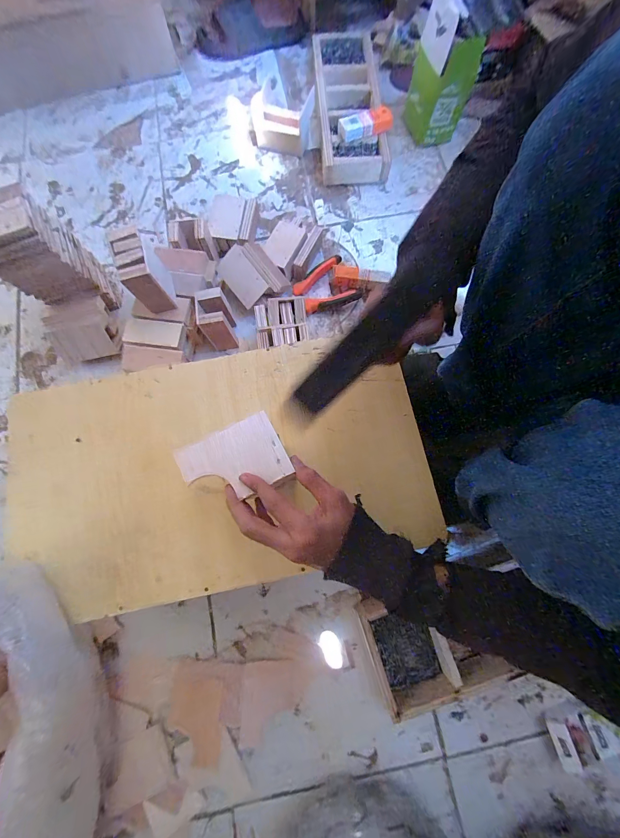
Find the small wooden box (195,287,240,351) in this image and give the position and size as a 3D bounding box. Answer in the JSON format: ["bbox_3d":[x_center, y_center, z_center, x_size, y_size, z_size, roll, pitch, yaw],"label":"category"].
[{"bbox_3d":[-0.162,-0.171,0.553,0.051,0.093,0.065,-14,77,-3],"label":"small wooden box"}]

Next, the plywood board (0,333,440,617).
[{"bbox_3d":[-0.114,0.058,0.419,0.518,0.025,0.294,-12,77,-3],"label":"plywood board"}]

